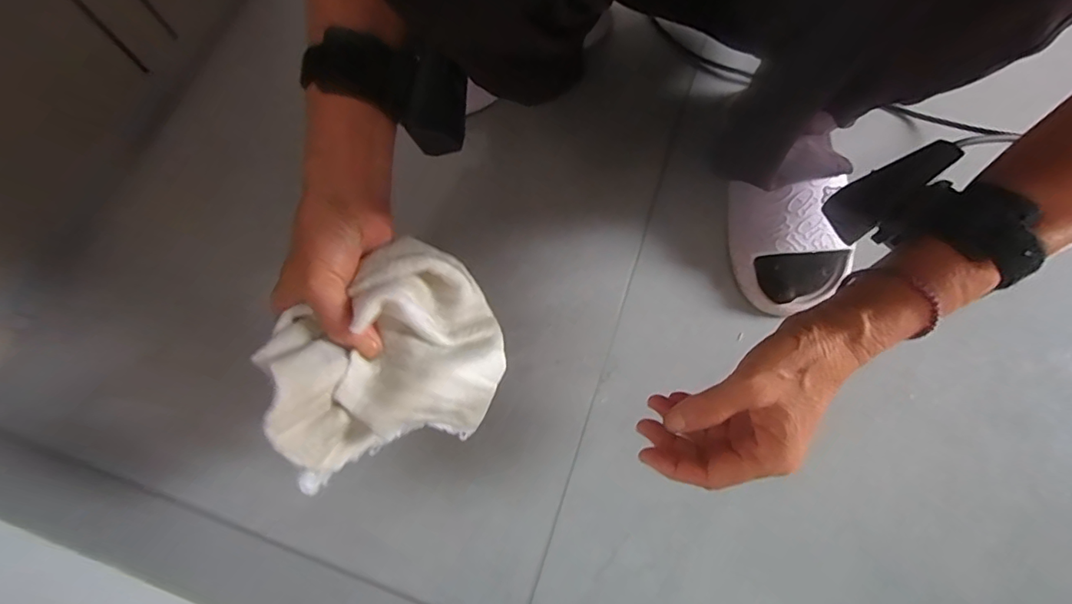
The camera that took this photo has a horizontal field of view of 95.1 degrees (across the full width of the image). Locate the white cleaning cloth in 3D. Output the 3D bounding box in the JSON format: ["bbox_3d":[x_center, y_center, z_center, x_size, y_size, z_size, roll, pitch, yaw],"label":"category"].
[{"bbox_3d":[-0.090,0.032,0.294,0.135,0.071,0.110,-30,74,-11],"label":"white cleaning cloth"}]

